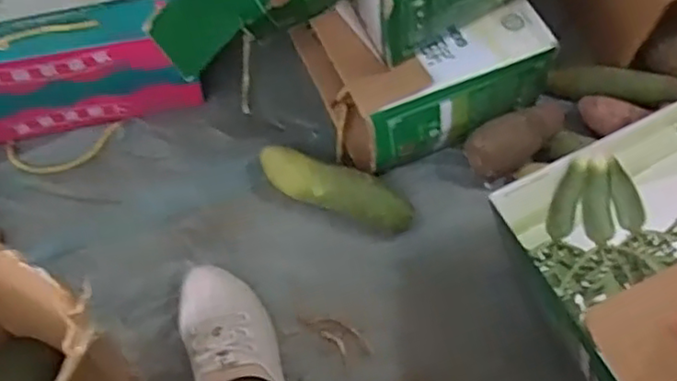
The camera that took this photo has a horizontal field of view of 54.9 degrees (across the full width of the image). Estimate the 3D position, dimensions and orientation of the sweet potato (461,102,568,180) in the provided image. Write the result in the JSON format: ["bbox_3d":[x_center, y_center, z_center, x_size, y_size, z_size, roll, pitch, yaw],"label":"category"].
[{"bbox_3d":[0.236,-0.071,0.829,0.145,0.061,0.058,-25,65,-17],"label":"sweet potato"}]

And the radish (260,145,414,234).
[{"bbox_3d":[-0.006,0.001,0.789,0.202,0.047,0.056,18,61,6],"label":"radish"}]

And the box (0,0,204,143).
[{"bbox_3d":[-0.357,-0.136,0.797,0.355,0.136,0.076,-15,63,-12],"label":"box"}]

